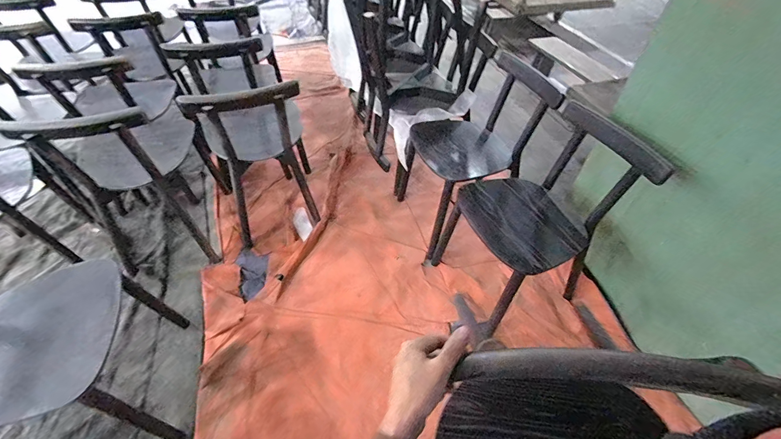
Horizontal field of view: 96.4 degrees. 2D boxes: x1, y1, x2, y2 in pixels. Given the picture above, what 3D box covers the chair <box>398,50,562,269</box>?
[{"bbox_3d":[0.336,-0.286,1.604,0.475,0.767,0.455,-16,50,-16],"label":"chair"}]

